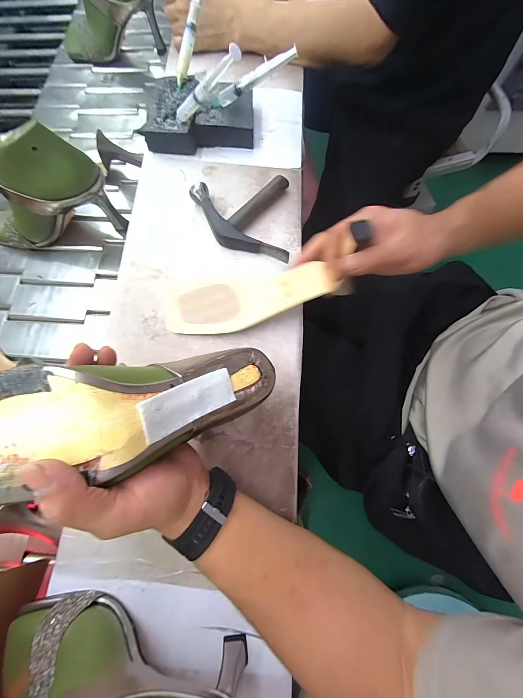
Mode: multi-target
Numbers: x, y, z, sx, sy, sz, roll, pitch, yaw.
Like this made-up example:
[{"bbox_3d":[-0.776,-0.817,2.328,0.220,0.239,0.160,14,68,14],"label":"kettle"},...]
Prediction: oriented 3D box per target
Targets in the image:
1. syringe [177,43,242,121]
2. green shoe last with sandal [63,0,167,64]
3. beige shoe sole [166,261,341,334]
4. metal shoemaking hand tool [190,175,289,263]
[{"bbox_3d":[-0.077,-0.333,0.358,0.147,0.016,0.010,14,69,49],"label":"syringe"},{"bbox_3d":[-0.310,-0.667,0.536,0.214,0.172,0.074,8,74,4],"label":"green shoe last with sandal"},{"bbox_3d":[-0.020,-0.063,0.339,0.207,0.013,0.075,-8,73,14],"label":"beige shoe sole"},{"bbox_3d":[-0.031,-0.181,0.383,0.132,0.027,0.122,-1,74,3],"label":"metal shoemaking hand tool"}]

